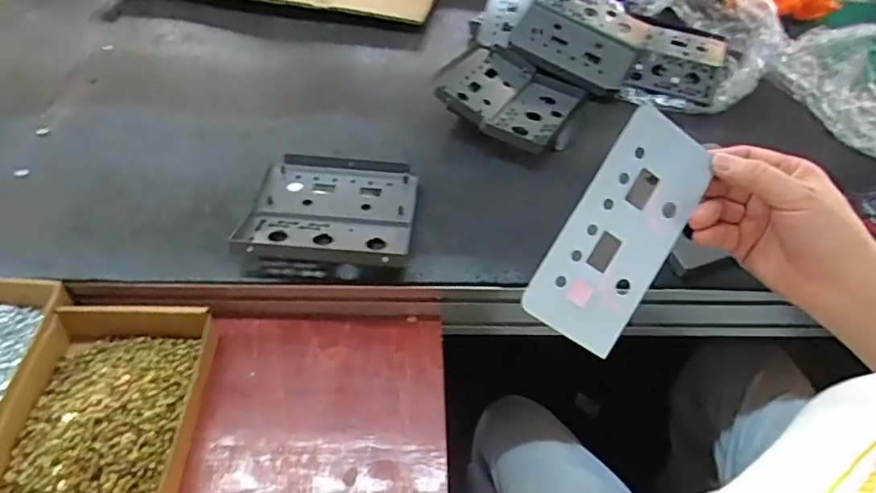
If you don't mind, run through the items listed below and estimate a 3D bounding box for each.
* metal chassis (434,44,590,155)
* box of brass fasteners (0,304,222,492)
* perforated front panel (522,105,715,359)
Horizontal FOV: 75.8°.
[{"bbox_3d":[0.090,-0.182,0.678,0.160,0.046,0.170,26,52,17],"label":"metal chassis"},{"bbox_3d":[-0.271,0.133,0.453,0.140,0.043,0.183,3,49,-2],"label":"box of brass fasteners"},{"bbox_3d":[0.121,-0.009,0.367,0.072,0.004,0.152,32,89,-12],"label":"perforated front panel"}]

